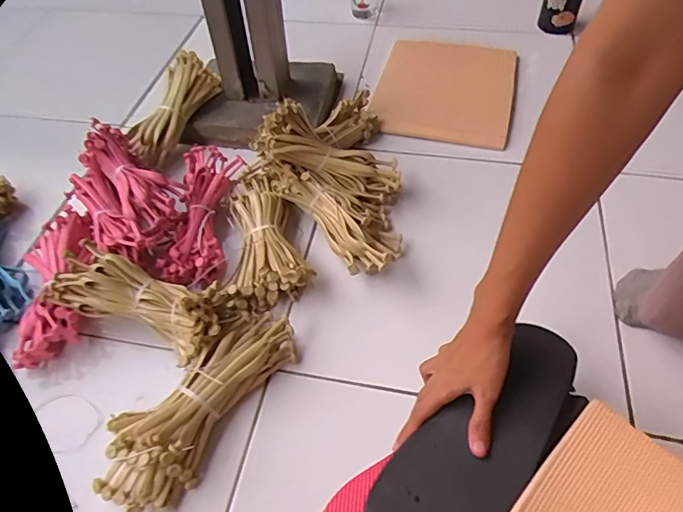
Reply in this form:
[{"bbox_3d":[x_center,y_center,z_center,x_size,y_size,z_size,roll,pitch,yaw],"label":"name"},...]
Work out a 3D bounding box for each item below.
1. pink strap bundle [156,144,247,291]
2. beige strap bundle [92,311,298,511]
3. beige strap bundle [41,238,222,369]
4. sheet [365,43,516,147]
[{"bbox_3d":[-0.196,-0.058,0.663,0.091,0.052,0.211,4,54,6],"label":"pink strap bundle"},{"bbox_3d":[-0.150,0.159,0.524,0.247,0.048,0.108,-39,61,-23],"label":"beige strap bundle"},{"bbox_3d":[-0.242,0.050,0.563,0.208,0.040,0.082,19,57,16],"label":"beige strap bundle"},{"bbox_3d":[0.186,-0.305,0.867,0.238,0.019,0.273,12,55,12],"label":"sheet"}]

